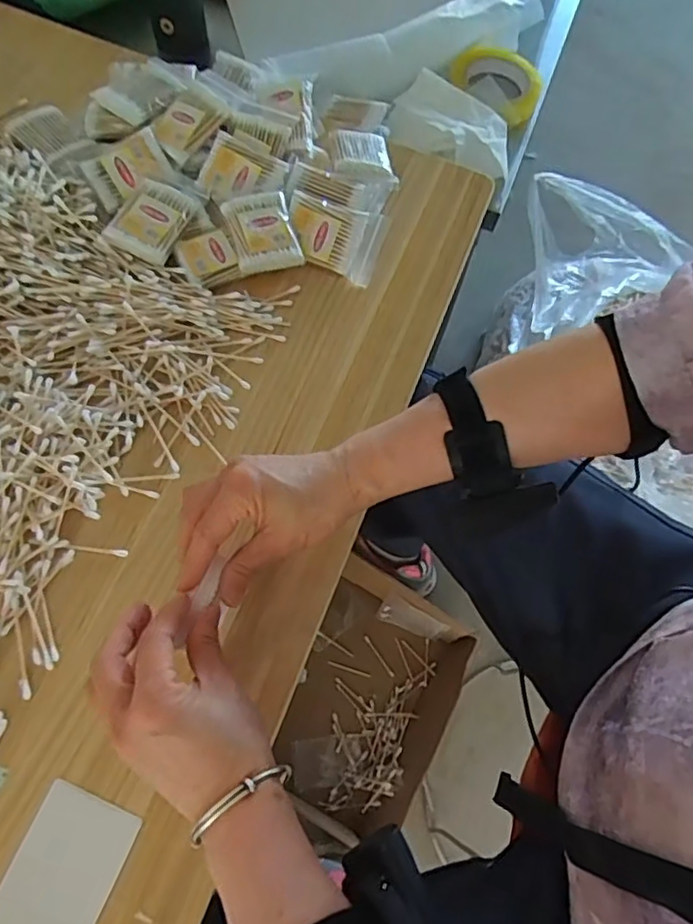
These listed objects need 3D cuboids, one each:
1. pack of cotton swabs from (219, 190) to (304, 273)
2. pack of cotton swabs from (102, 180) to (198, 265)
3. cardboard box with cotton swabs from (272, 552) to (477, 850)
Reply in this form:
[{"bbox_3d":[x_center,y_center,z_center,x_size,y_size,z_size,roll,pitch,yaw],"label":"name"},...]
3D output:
[{"bbox_3d":[-0.077,-0.211,0.561,0.056,0.021,0.071,-16,69,-10],"label":"pack of cotton swabs"},{"bbox_3d":[-0.174,-0.221,0.554,0.054,0.017,0.074,22,68,6],"label":"pack of cotton swabs"},{"bbox_3d":[0.036,0.340,0.876,0.226,0.083,0.334,23,68,7],"label":"cardboard box with cotton swabs"}]

